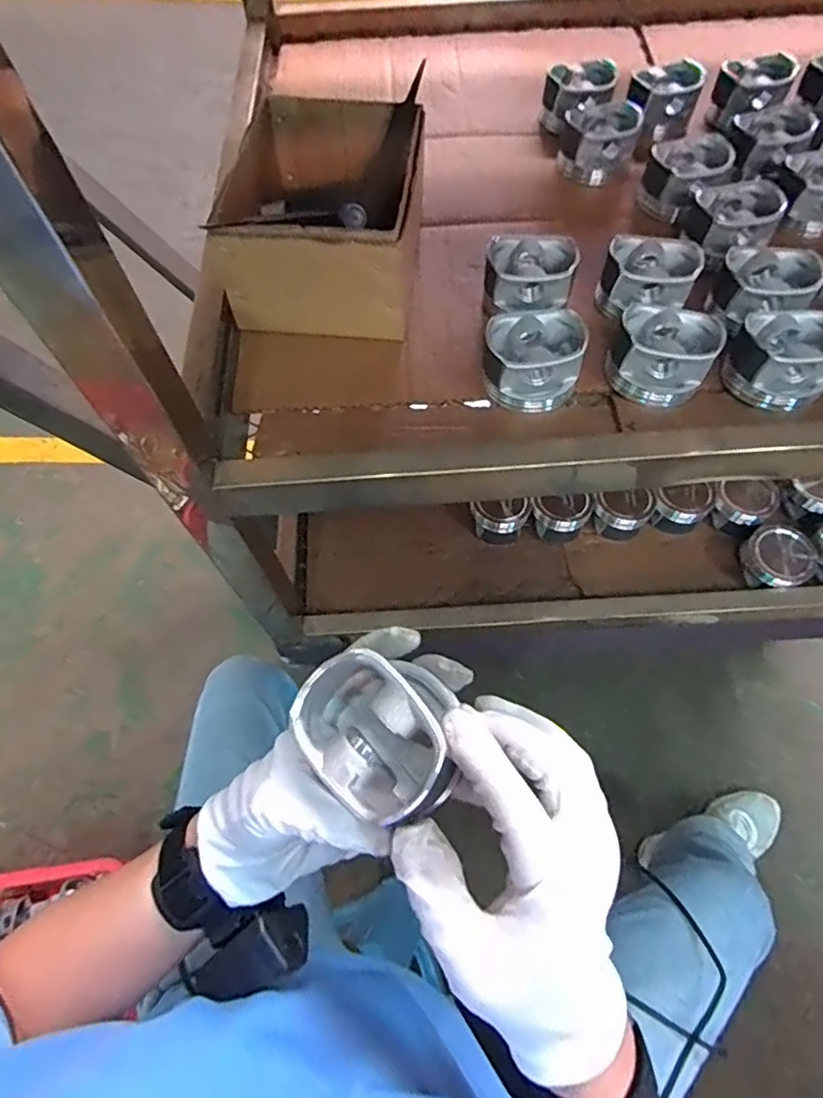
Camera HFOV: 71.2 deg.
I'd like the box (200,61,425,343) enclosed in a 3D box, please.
[{"bbox_3d":[-0.070,-0.289,0.505,0.148,0.098,0.202,5,63,6],"label":"box"}]

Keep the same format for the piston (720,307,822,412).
[{"bbox_3d":[0.292,-0.151,0.450,0.074,0.054,0.074,-1,63,3],"label":"piston"}]

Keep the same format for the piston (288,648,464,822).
[{"bbox_3d":[-0.012,0.087,0.270,0.065,0.048,0.075,-42,68,-17],"label":"piston"}]

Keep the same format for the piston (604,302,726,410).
[{"bbox_3d":[0.198,-0.155,0.456,0.074,0.050,0.063,22,66,14],"label":"piston"}]

